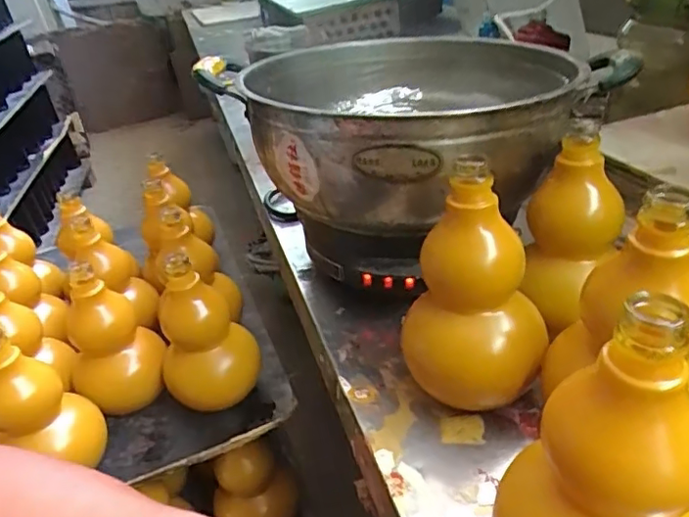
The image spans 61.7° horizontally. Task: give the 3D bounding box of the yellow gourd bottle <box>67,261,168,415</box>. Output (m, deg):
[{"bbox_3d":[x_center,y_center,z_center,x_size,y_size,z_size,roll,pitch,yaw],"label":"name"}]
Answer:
[{"bbox_3d":[-0.243,0.087,0.603,0.088,0.166,0.078,-27,35,-25],"label":"yellow gourd bottle"}]

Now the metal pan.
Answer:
[{"bbox_3d":[0.073,-0.140,0.573,0.344,0.123,0.316,-24,34,-20],"label":"metal pan"}]

